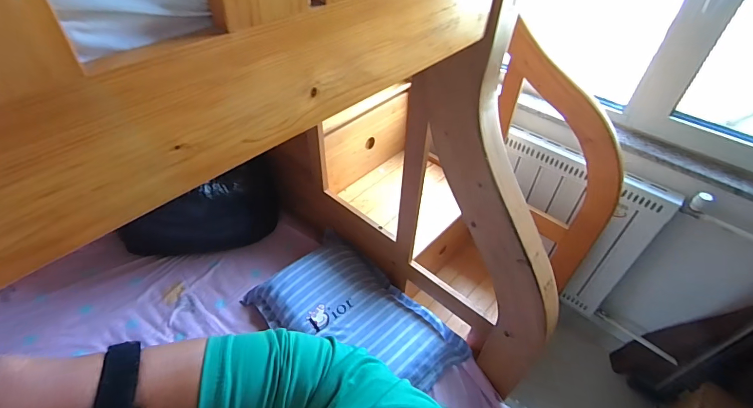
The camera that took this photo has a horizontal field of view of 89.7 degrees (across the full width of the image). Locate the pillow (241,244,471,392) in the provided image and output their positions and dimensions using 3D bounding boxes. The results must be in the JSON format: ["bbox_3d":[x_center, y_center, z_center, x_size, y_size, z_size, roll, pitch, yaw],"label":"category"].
[{"bbox_3d":[-0.076,0.343,1.167,0.638,0.096,0.371,34,53,28],"label":"pillow"}]

